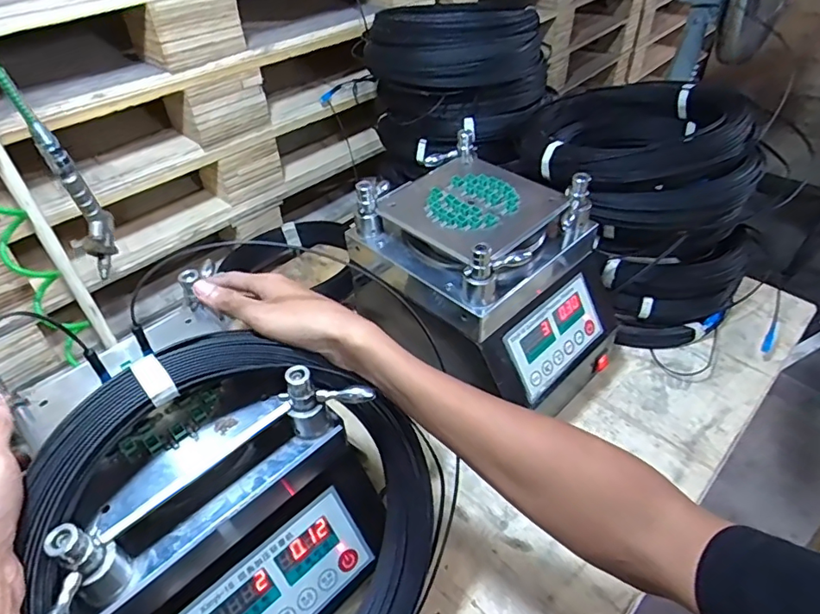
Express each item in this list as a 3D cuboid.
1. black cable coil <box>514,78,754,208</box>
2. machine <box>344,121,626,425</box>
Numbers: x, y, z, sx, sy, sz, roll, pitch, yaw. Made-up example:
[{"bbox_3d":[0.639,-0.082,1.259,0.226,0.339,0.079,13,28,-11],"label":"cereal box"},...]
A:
[{"bbox_3d":[0.312,-0.250,0.767,0.284,0.110,0.264,-1,44,1],"label":"black cable coil"},{"bbox_3d":[0.098,-0.018,0.687,0.280,0.274,0.218,33,55,31],"label":"machine"}]

